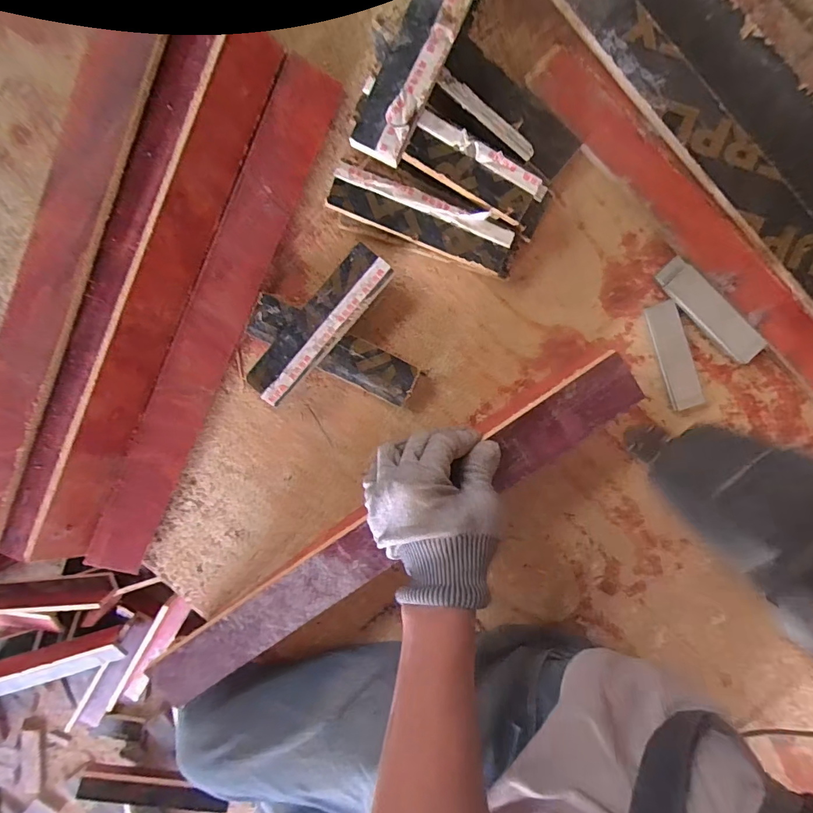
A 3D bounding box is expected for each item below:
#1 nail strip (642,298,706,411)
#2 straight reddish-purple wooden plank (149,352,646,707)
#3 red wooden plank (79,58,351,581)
[{"bbox_3d":[0.256,-0.048,0.433,0.031,0.005,0.105,-20,97,5],"label":"nail strip"},{"bbox_3d":[-0.022,0.118,0.400,0.501,0.011,0.056,-35,95,5],"label":"straight reddish-purple wooden plank"},{"bbox_3d":[-0.182,-0.066,0.421,0.053,0.019,0.486,23,100,-27],"label":"red wooden plank"}]

